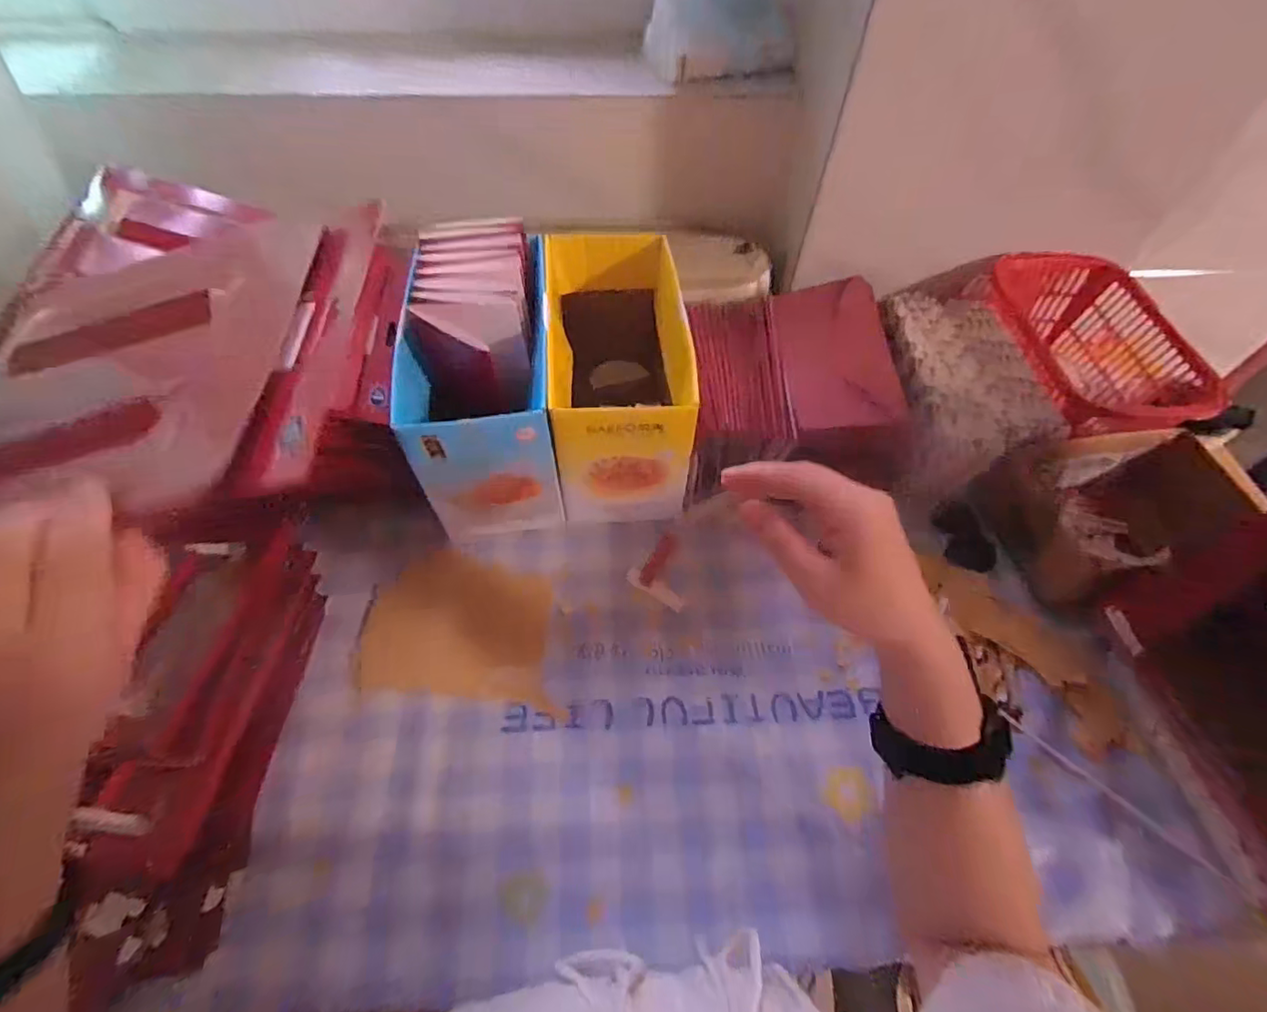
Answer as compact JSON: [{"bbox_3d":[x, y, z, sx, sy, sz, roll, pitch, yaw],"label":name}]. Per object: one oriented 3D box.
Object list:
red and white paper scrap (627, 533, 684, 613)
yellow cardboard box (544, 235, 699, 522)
[{"bbox_3d":[0.032,0.059,0.522,0.056,0.009,0.059,30,62,16],"label":"red and white paper scrap"},{"bbox_3d":[-0.018,-0.128,0.549,0.114,0.160,0.253,-4,58,-4],"label":"yellow cardboard box"}]

